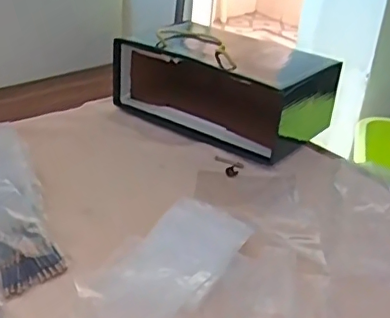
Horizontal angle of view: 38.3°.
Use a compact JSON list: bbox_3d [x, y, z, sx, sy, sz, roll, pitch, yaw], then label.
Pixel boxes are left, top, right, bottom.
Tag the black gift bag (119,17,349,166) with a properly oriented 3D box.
[{"bbox_3d":[0.041,-0.110,0.791,0.283,0.112,0.156,23,35,31],"label":"black gift bag"}]

